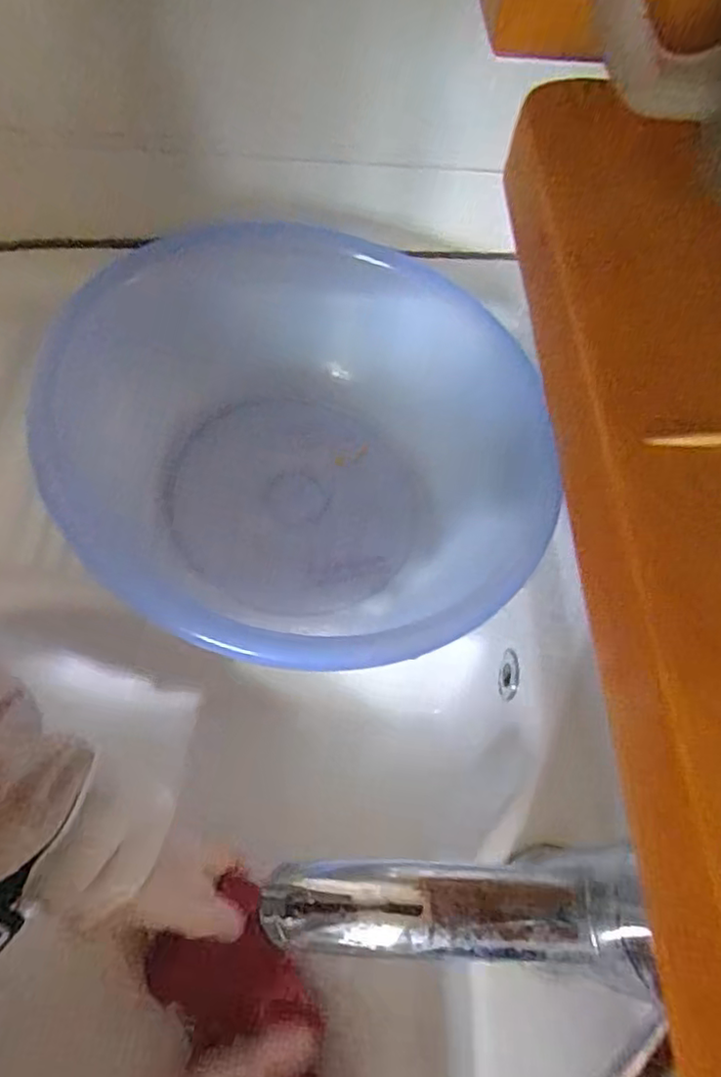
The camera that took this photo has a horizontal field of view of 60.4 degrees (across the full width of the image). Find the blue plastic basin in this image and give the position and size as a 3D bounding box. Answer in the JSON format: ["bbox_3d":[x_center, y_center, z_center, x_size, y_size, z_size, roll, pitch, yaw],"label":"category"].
[{"bbox_3d":[-0.031,-0.055,0.433,0.302,0.125,0.323,8,60,3],"label":"blue plastic basin"}]

